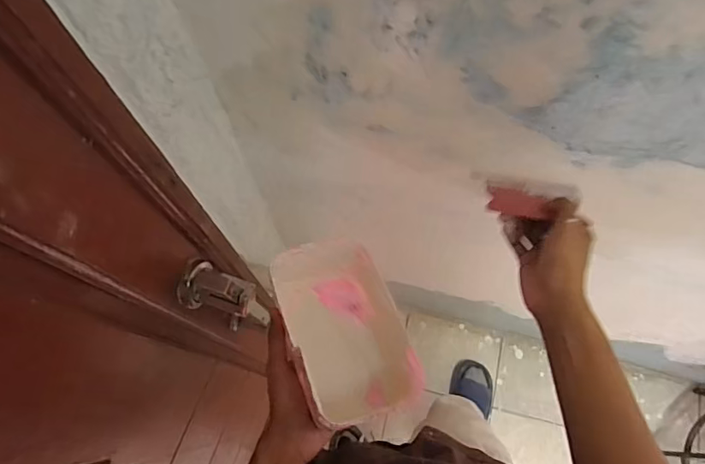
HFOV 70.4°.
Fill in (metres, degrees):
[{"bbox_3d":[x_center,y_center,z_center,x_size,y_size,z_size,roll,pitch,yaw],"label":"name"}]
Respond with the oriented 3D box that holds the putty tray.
[{"bbox_3d":[-0.007,0.107,0.546,0.113,0.080,0.189,-24,72,-8],"label":"putty tray"}]

